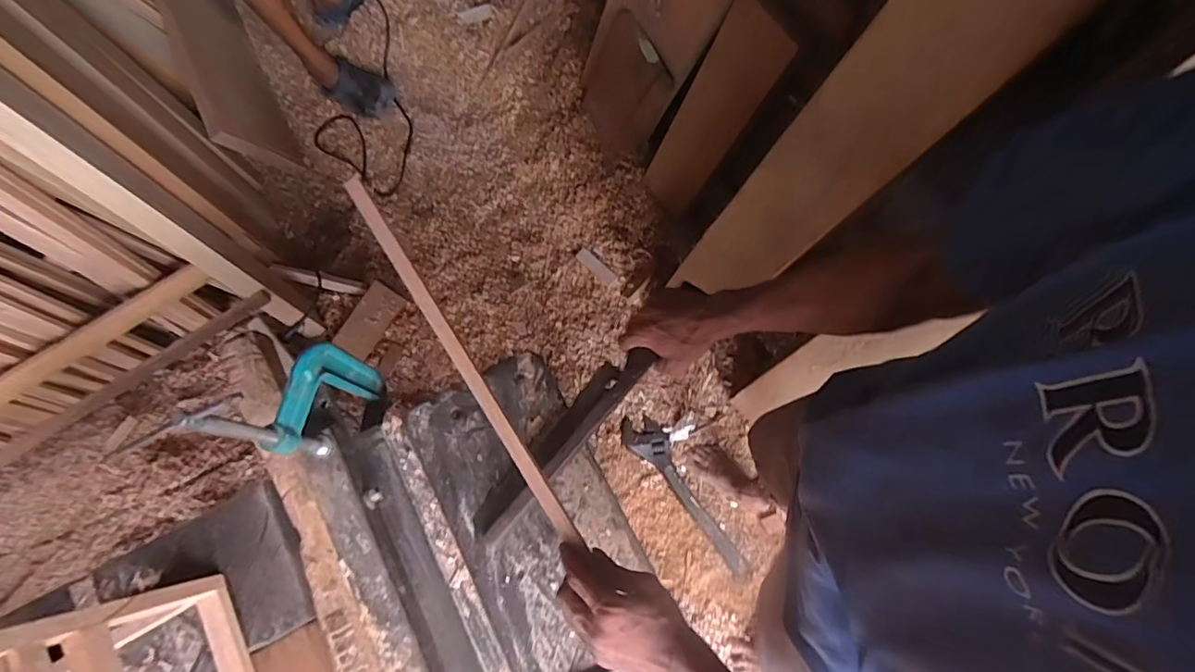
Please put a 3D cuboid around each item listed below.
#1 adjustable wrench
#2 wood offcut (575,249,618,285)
[{"bbox_3d":[0.220,0.374,1.278,0.098,0.036,0.448,-38,76,-9],"label":"adjustable wrench"},{"bbox_3d":[-0.003,-0.185,1.415,0.121,0.009,0.033,42,78,12],"label":"wood offcut"}]

